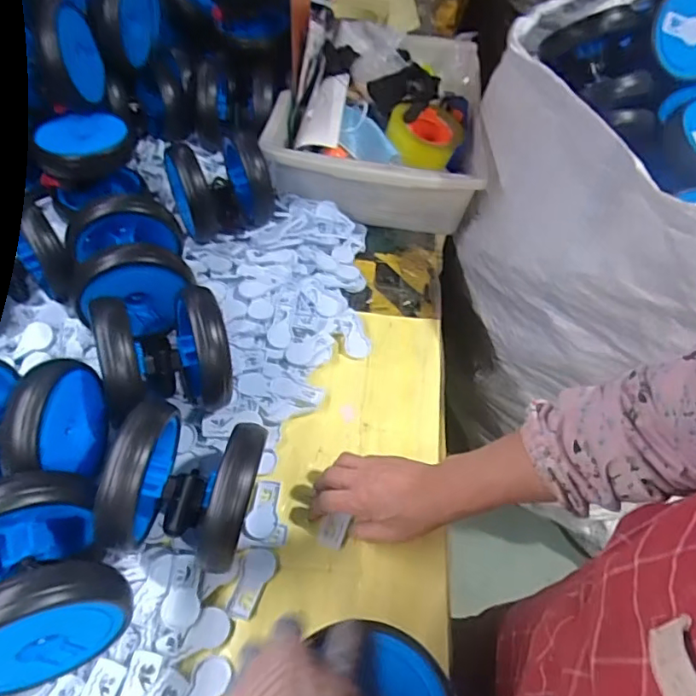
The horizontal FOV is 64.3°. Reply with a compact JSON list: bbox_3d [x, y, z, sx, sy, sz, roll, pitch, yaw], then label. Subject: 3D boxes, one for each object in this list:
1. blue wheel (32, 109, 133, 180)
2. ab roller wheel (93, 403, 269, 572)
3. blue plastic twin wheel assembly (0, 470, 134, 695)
[{"bbox_3d":[-0.362,-0.289,0.773,0.119,0.052,0.115,-7,53,-10],"label":"blue wheel"},{"bbox_3d":[-0.148,0.135,0.516,0.118,0.133,0.123,10,52,3],"label":"ab roller wheel"},{"bbox_3d":[-0.254,0.179,0.436,0.123,0.107,0.127,-25,58,-22],"label":"blue plastic twin wheel assembly"}]

